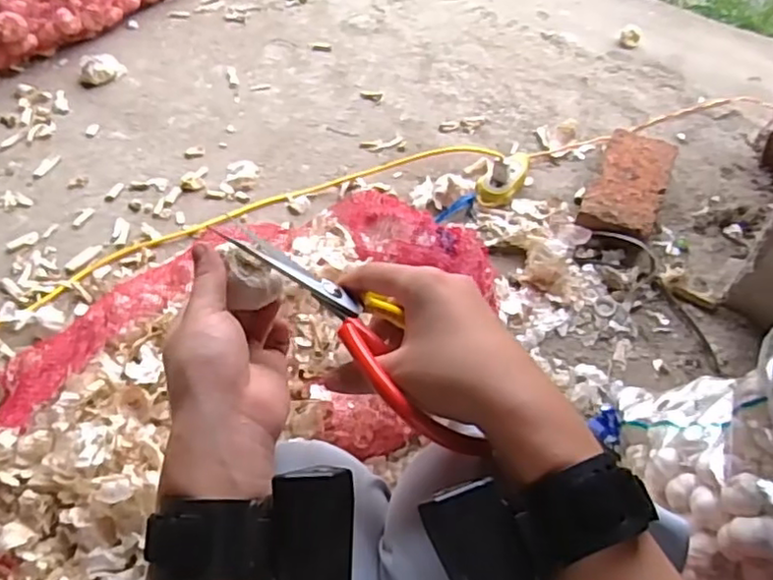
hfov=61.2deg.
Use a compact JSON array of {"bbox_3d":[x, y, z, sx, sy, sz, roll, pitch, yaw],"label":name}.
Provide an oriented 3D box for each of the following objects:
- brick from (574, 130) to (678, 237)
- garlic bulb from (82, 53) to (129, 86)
[{"bbox_3d":[0.387,-0.165,1.054,0.111,0.051,0.206,20,56,16],"label":"brick"},{"bbox_3d":[-0.580,-0.451,1.333,0.083,0.039,0.064,-29,57,-19],"label":"garlic bulb"}]

